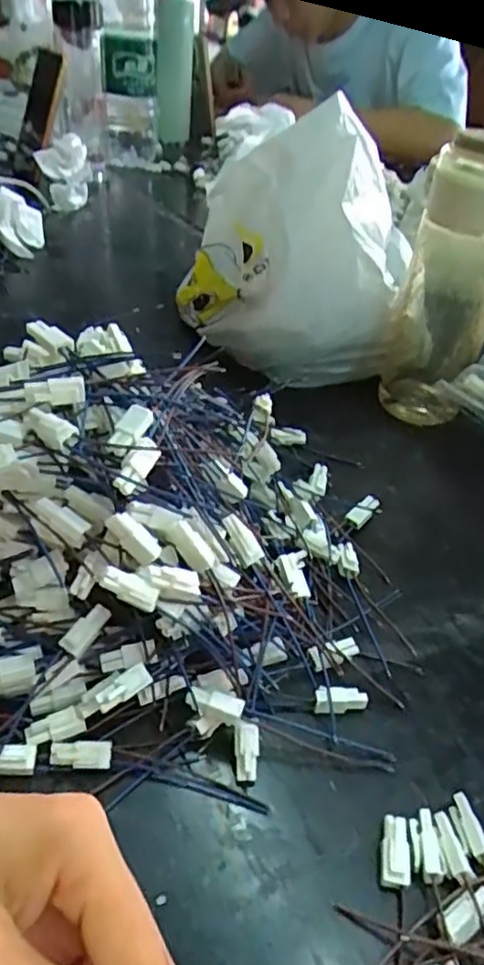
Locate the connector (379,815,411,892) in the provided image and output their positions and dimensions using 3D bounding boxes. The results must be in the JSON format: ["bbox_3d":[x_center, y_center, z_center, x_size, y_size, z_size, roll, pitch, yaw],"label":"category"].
[{"bbox_3d":[0.060,0.146,0.260,0.011,0.009,0.025,8,39,1],"label":"connector"}]

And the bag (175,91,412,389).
[{"bbox_3d":[0.041,-0.186,0.528,0.179,0.192,0.142,7,39,0],"label":"bag"}]

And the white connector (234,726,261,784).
[{"bbox_3d":[0.002,0.116,0.281,0.011,0.005,0.023,3,74,-5],"label":"white connector"}]

